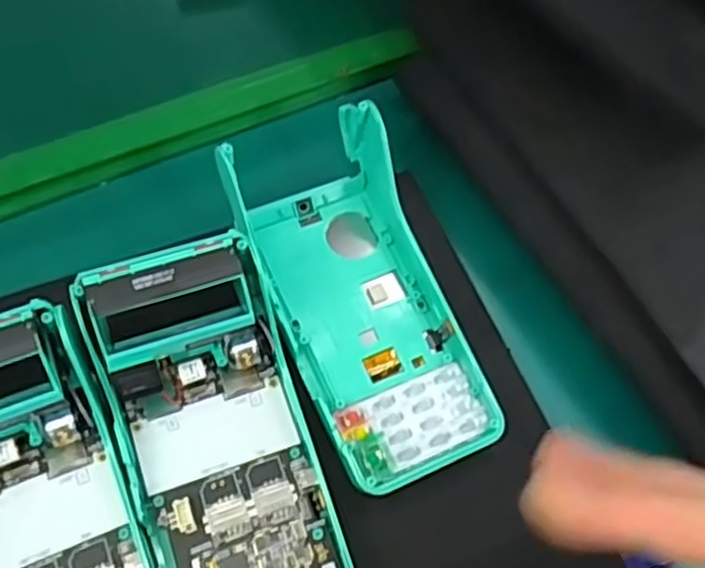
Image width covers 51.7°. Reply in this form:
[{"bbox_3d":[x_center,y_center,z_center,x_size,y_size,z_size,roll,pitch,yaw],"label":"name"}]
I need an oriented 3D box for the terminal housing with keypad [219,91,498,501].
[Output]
[{"bbox_3d":[0.003,-0.001,0.337,0.077,0.047,0.178,-20,66,-15],"label":"terminal housing with keypad"}]

